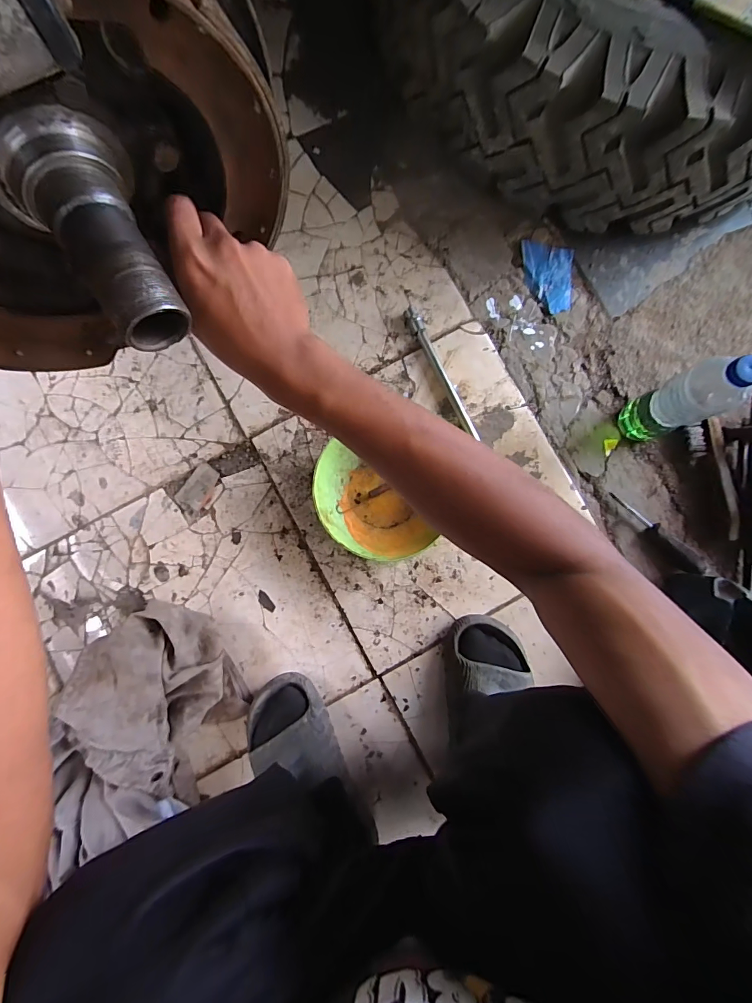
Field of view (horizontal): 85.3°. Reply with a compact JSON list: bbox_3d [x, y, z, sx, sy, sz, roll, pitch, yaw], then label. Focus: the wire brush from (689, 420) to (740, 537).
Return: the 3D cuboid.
[{"bbox_3d":[0.513,-0.037,0.611,0.044,0.036,0.186,-14,87,-1],"label":"wire brush"}]

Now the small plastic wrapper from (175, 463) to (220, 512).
[{"bbox_3d":[-0.270,-0.022,0.624,0.044,0.007,0.070,37,87,0],"label":"small plastic wrapper"}]

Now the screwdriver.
[{"bbox_3d":[0.410,0.046,0.600,0.026,0.020,0.153,-36,69,-2],"label":"screwdriver"}]

